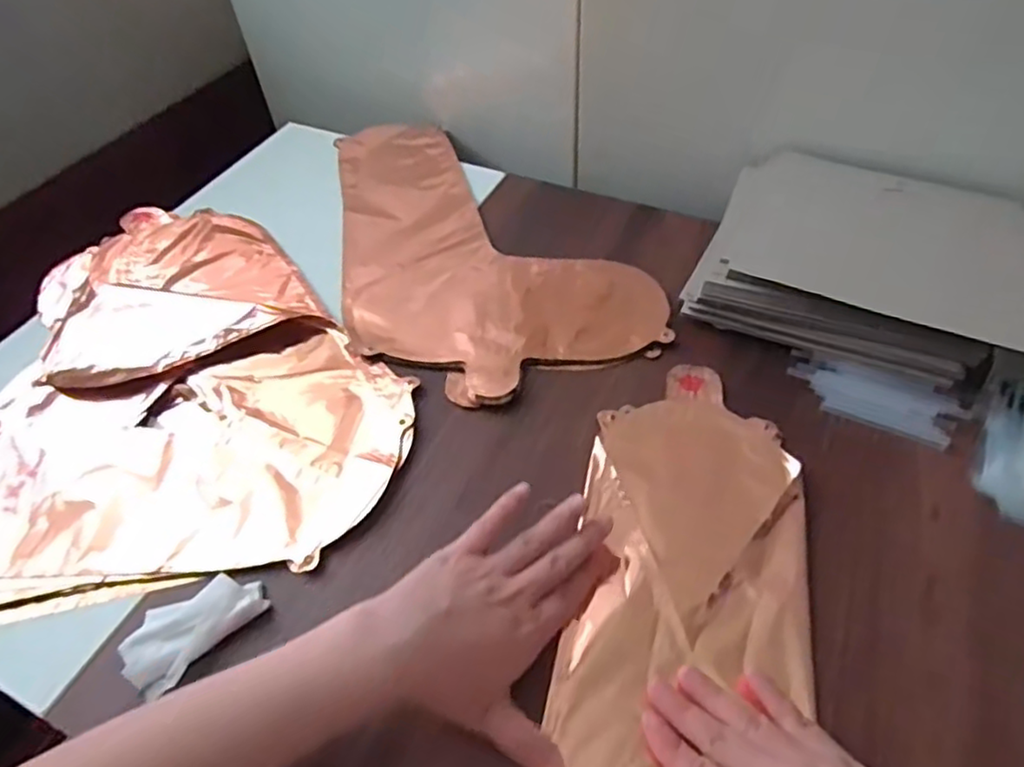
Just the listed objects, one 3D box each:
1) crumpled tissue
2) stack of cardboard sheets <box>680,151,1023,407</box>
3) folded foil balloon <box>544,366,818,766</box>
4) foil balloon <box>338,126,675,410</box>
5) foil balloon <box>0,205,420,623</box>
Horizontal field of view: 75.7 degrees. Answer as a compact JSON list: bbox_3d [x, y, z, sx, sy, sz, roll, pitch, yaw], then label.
[{"bbox_3d":[-0.186,0.139,0.383,0.044,0.011,0.077,34,59,27],"label":"crumpled tissue"},{"bbox_3d":[0.272,-0.092,0.513,0.225,0.066,0.180,22,54,21],"label":"stack of cardboard sheets"},{"bbox_3d":[0.090,0.165,0.351,0.131,0.013,0.423,9,51,11],"label":"folded foil balloon"},{"bbox_3d":[-0.042,-0.144,0.617,0.239,0.007,0.402,-15,51,-9],"label":"foil balloon"},{"bbox_3d":[-0.300,-0.017,0.518,0.417,0.018,0.387,-9,50,-4],"label":"foil balloon"}]

